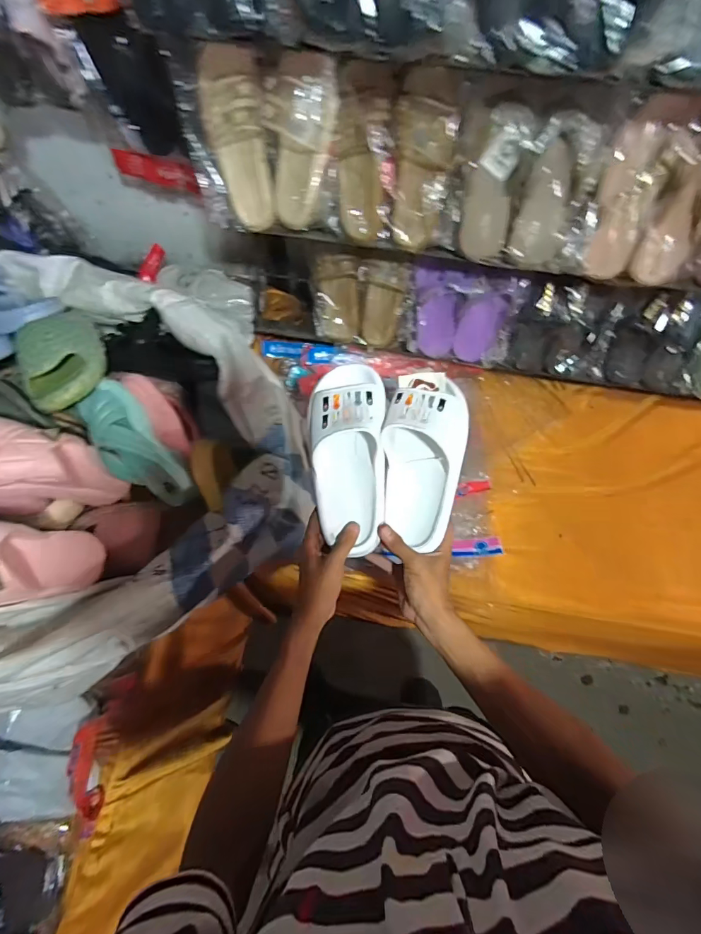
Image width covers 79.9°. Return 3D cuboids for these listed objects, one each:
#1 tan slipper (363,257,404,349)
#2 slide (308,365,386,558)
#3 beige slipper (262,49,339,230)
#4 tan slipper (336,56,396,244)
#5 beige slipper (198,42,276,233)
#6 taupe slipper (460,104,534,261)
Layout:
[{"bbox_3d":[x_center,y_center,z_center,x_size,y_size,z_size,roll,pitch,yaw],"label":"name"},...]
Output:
[{"bbox_3d":[0.065,-0.331,0.857,0.085,0.167,0.040,8,32,3],"label":"tan slipper"},{"bbox_3d":[-0.003,-0.016,0.517,0.093,0.066,0.236,-3,86,-1],"label":"slide"},{"bbox_3d":[-0.083,-0.472,0.618,0.096,0.205,0.048,24,42,10],"label":"beige slipper"},{"bbox_3d":[0.017,-0.456,0.622,0.080,0.219,0.052,5,36,2],"label":"tan slipper"},{"bbox_3d":[-0.167,-0.487,0.636,0.091,0.224,0.061,-11,41,-5],"label":"beige slipper"},{"bbox_3d":[0.208,-0.407,0.616,0.068,0.184,0.046,5,41,2],"label":"taupe slipper"}]

